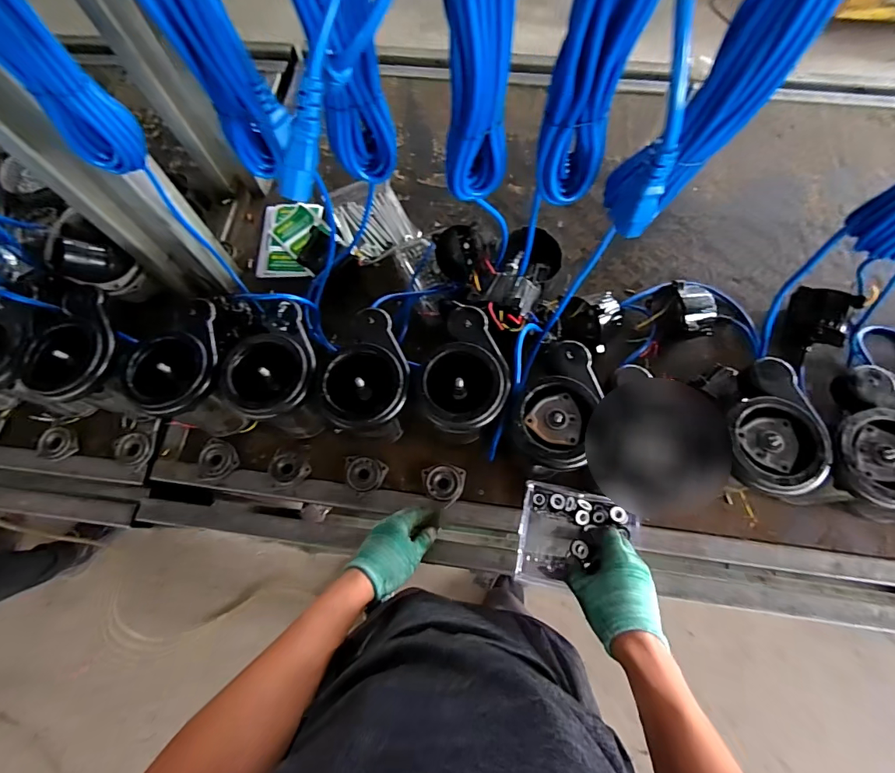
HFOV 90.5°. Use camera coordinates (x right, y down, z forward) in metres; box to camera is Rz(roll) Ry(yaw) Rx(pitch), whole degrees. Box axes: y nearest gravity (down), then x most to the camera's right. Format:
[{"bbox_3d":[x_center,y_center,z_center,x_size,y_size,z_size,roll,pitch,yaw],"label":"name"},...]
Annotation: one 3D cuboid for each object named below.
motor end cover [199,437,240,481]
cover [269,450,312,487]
[{"bbox_3d":[-0.375,0.117,0.723,0.059,0.022,0.067,-29,72,-8],"label":"motor end cover"},{"bbox_3d":[-0.253,0.130,0.712,0.062,0.015,0.058,-2,70,1],"label":"cover"}]

